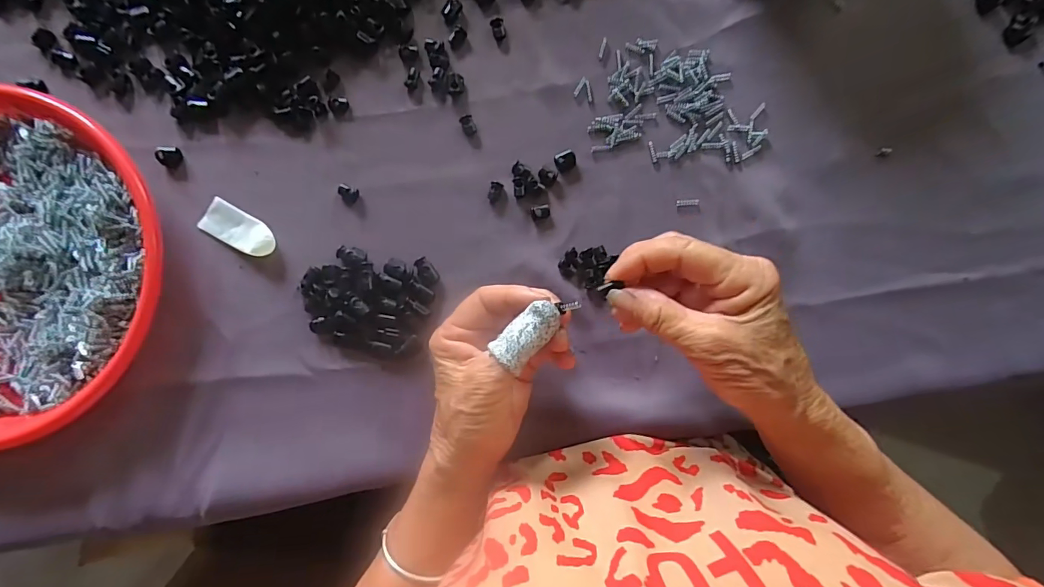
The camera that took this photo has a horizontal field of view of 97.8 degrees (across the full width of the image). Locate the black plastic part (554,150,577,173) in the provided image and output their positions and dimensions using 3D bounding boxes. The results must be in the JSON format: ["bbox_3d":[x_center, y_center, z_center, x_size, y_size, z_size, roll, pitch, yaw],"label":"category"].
[{"bbox_3d":[0.032,-0.098,0.336,0.015,0.004,0.015,-24,90,-2],"label":"black plastic part"}]

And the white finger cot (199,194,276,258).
[{"bbox_3d":[-0.204,-0.046,0.328,0.056,0.009,0.025,29,89,-1],"label":"white finger cot"}]

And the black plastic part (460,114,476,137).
[{"bbox_3d":[-0.039,-0.124,0.336,0.010,0.004,0.015,-25,90,-2],"label":"black plastic part"}]

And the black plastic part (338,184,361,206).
[{"bbox_3d":[-0.128,-0.073,0.333,0.015,0.004,0.013,37,89,-1],"label":"black plastic part"}]

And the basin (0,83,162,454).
[{"bbox_3d":[-0.365,-0.020,0.310,0.226,0.038,0.227,0,90,-2],"label":"basin"}]

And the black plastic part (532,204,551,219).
[{"bbox_3d":[0.014,-0.060,0.334,0.014,0.005,0.009,-3,90,-2],"label":"black plastic part"}]

